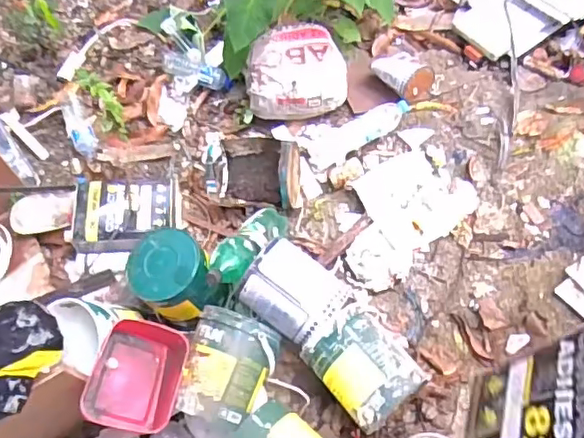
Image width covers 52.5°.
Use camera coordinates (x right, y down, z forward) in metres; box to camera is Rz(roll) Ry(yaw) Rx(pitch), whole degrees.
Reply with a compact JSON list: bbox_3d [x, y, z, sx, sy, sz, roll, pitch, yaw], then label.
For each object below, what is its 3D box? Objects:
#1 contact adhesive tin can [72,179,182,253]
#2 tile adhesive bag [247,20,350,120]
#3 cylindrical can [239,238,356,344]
[{"bbox_3d":[-0.402,0.008,1.439,0.239,0.096,0.193,3,58,3],"label":"contact adhesive tin can"},{"bbox_3d":[0.010,-0.401,1.563,0.259,0.109,0.218,-7,58,-3],"label":"tile adhesive bag"},{"bbox_3d":[0.020,0.163,1.285,0.208,0.152,0.184,30,63,19],"label":"cylindrical can"}]

